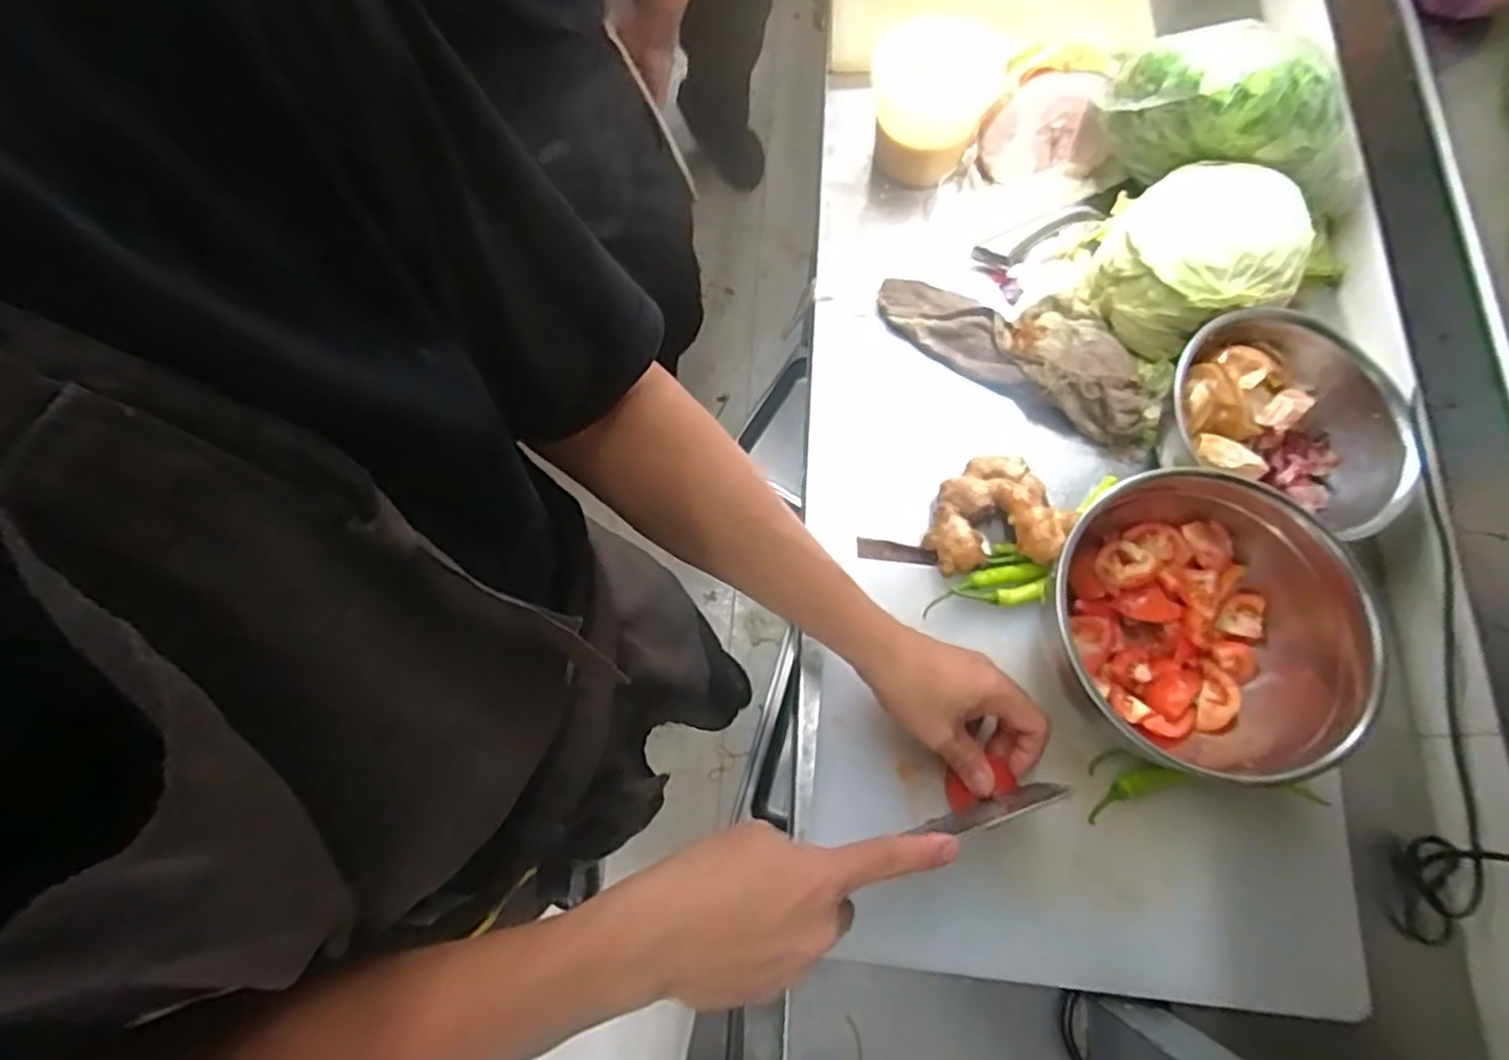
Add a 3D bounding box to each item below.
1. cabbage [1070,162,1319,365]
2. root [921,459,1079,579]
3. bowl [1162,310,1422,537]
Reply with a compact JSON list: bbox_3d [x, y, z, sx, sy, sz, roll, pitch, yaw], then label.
[{"bbox_3d":[0.381,-0.233,0.631,0.149,0.105,0.131,38,75,9],"label":"cabbage"},{"bbox_3d":[0.218,-0.009,0.628,0.114,0.050,0.122,1,73,-2],"label":"root"},{"bbox_3d":[0.445,-0.090,0.610,0.196,0.066,0.172,23,73,5],"label":"bowl"}]

